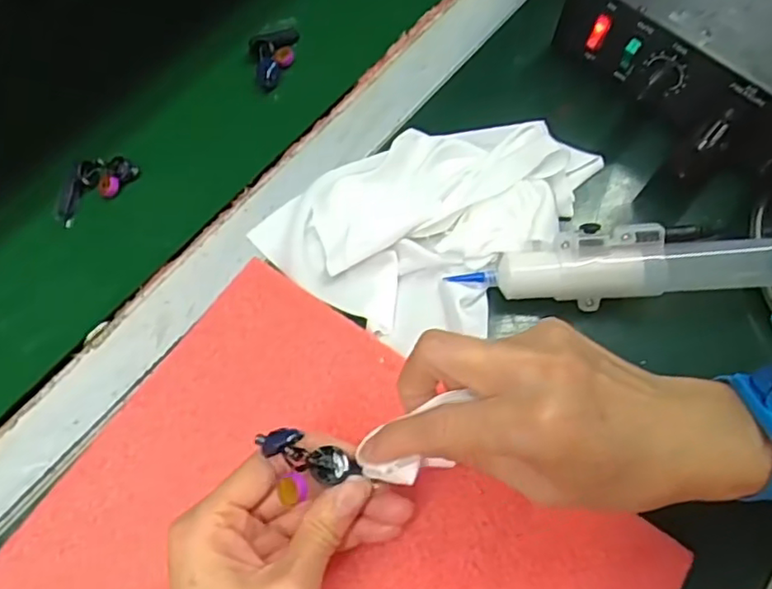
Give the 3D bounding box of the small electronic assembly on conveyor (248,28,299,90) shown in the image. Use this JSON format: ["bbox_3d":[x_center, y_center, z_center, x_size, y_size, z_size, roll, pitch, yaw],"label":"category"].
[{"bbox_3d":[-0.070,-0.154,0.403,0.032,0.011,0.044,-15,68,-7],"label":"small electronic assembly on conveyor"}]

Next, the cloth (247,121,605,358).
[{"bbox_3d":[0.028,-0.054,0.353,0.126,0.030,0.168,40,72,15],"label":"cloth"}]

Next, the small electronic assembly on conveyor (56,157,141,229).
[{"bbox_3d":[-0.170,-0.062,0.362,0.024,0.010,0.051,36,71,13],"label":"small electronic assembly on conveyor"}]

